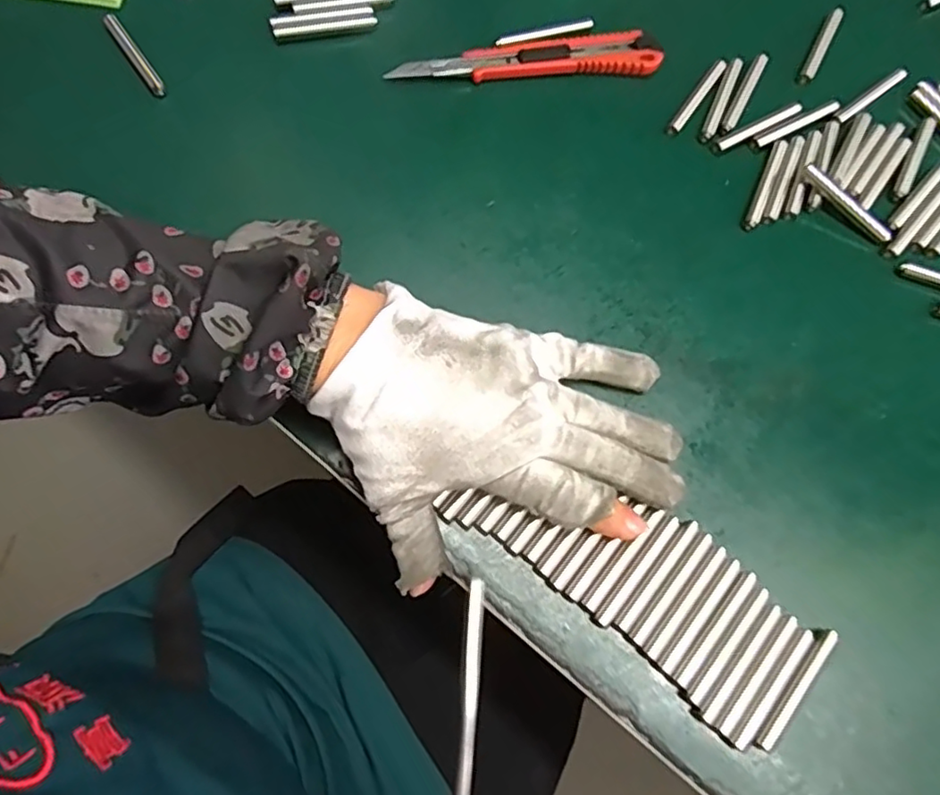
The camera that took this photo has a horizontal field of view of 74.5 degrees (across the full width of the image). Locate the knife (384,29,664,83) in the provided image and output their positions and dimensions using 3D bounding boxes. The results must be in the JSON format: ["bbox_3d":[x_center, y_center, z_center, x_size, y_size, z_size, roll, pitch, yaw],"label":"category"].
[{"bbox_3d":[0.032,-0.191,0.347,0.147,0.010,0.026,-3,74,-3],"label":"knife"}]

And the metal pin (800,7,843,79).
[{"bbox_3d":[0.207,-0.208,0.362,0.007,0.004,0.059,29,74,6],"label":"metal pin"}]

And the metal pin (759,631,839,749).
[{"bbox_3d":[0.139,0.122,0.260,0.007,0.004,0.057,42,74,10],"label":"metal pin"}]

